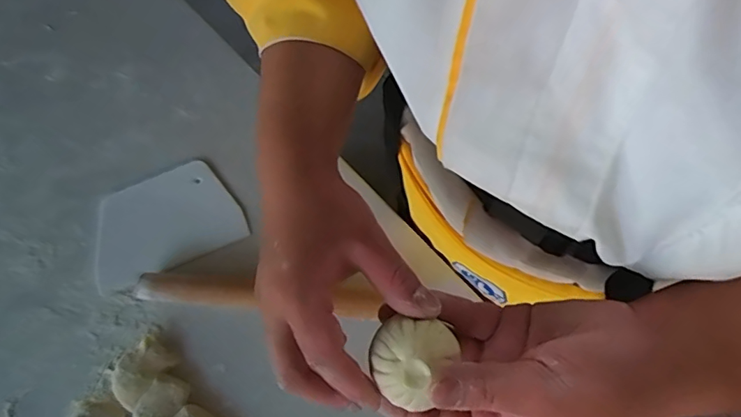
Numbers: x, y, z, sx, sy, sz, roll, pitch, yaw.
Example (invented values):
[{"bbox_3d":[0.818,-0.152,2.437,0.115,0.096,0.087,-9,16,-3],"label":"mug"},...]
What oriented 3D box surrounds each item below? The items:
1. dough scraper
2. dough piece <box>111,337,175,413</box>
[{"bbox_3d":[-0.209,0.011,0.513,0.145,0.006,0.103,-25,67,-5],"label":"dough scraper"},{"bbox_3d":[-0.205,0.144,0.450,0.038,0.014,0.054,31,70,16],"label":"dough piece"}]

